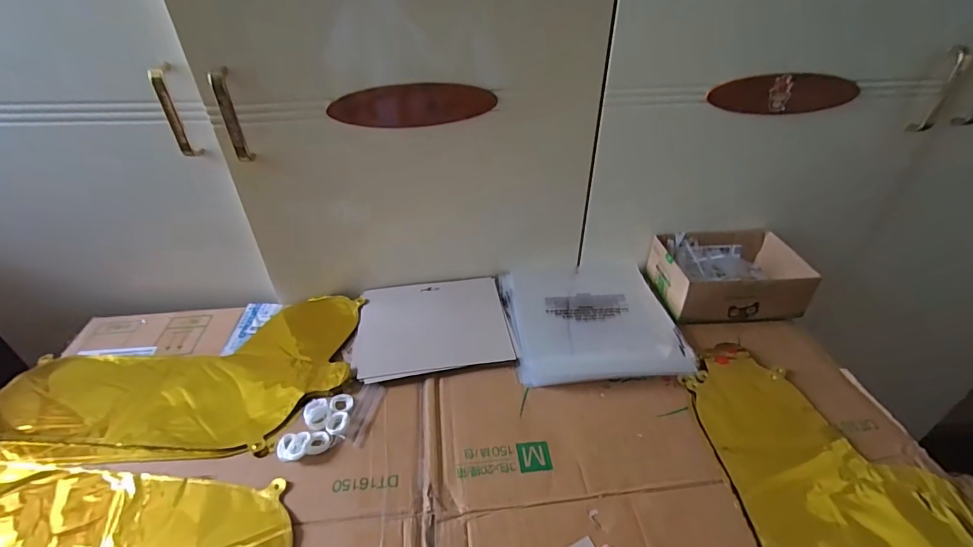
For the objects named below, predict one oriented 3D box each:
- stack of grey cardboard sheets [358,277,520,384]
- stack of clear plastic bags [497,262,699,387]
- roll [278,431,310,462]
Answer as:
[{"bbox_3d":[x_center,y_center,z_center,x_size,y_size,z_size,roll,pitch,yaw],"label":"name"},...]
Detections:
[{"bbox_3d":[-0.072,0.067,0.625,0.196,0.009,0.166,-7,38,-9],"label":"stack of grey cardboard sheets"},{"bbox_3d":[0.136,0.055,0.629,0.213,0.021,0.214,-5,38,-5],"label":"stack of clear plastic bags"},{"bbox_3d":[-0.201,0.179,0.473,0.033,0.010,0.029,0,38,0],"label":"roll"}]

